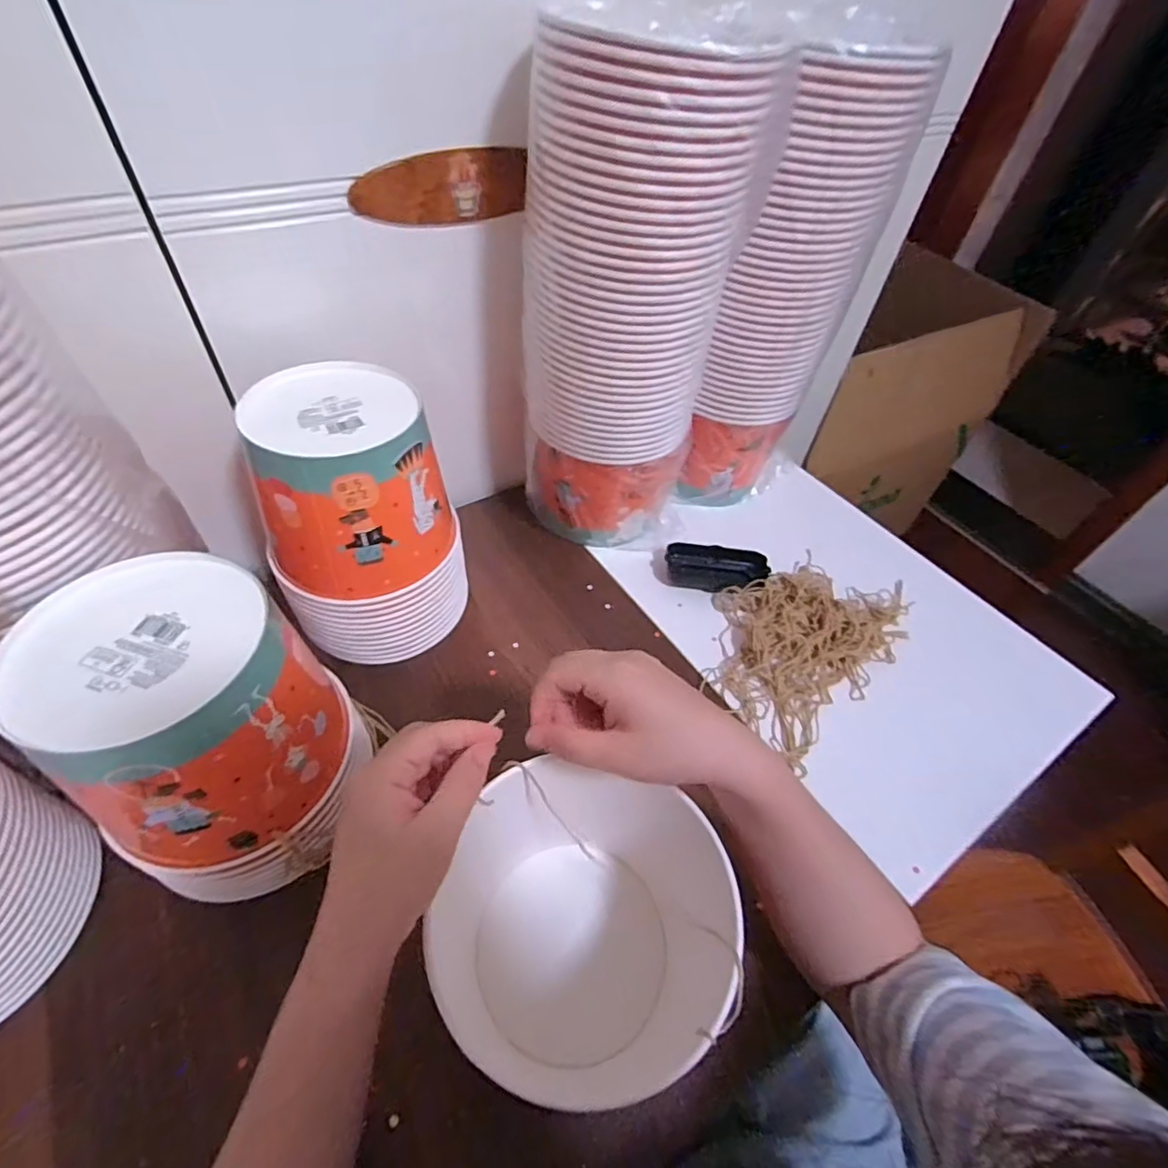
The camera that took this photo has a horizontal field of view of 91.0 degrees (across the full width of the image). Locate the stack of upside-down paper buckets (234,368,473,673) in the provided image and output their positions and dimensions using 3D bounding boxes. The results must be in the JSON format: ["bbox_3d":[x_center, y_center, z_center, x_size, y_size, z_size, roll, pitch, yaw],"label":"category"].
[{"bbox_3d":[-0.191,-0.054,0.509,0.151,0.220,0.161,-13,53,-15],"label":"stack of upside-down paper buckets"}]

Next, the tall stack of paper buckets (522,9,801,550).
[{"bbox_3d":[0.035,-0.216,0.523,0.155,0.431,0.144,27,54,16],"label":"tall stack of paper buckets"}]

